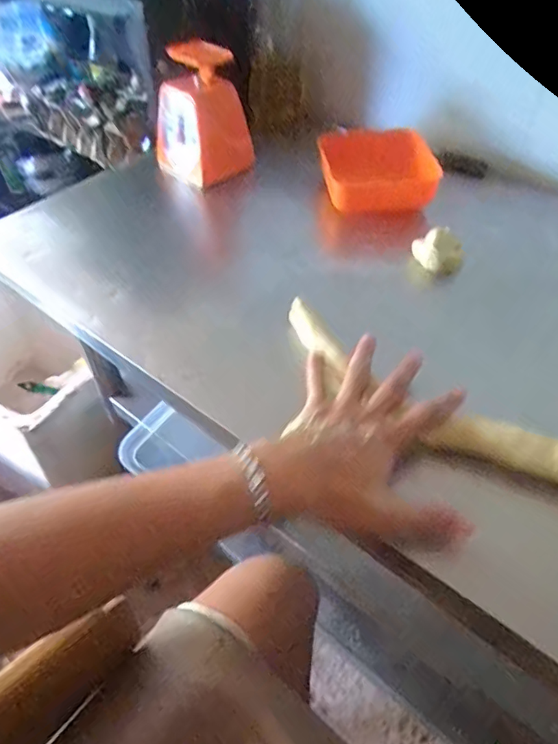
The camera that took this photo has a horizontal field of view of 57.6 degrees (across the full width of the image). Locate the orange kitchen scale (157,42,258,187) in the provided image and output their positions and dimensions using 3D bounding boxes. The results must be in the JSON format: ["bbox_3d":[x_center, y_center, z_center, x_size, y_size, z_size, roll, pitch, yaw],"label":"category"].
[{"bbox_3d":[-0.114,-0.377,0.745,0.130,0.168,0.093,31,53,26],"label":"orange kitchen scale"}]

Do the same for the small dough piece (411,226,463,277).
[{"bbox_3d":[0.191,-0.148,0.610,0.060,0.032,0.048,17,48,16],"label":"small dough piece"}]

